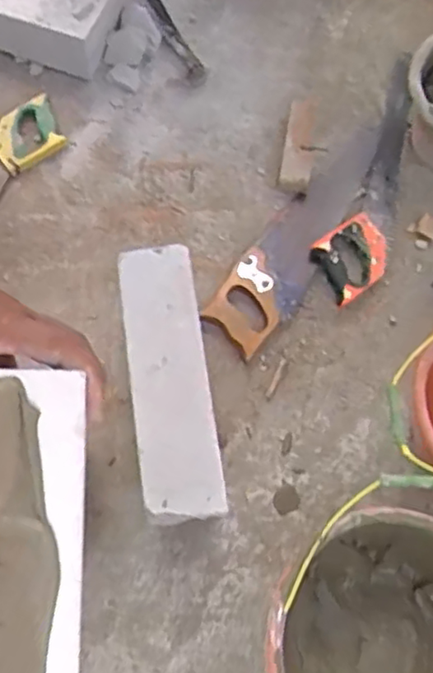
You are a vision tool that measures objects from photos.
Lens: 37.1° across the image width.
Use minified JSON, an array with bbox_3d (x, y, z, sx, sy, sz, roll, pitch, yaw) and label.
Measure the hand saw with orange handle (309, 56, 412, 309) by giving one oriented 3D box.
[{"bbox_3d":[0.272,-0.262,1.109,0.120,0.031,0.466,20,70,6],"label":"hand saw with orange handle"}]

